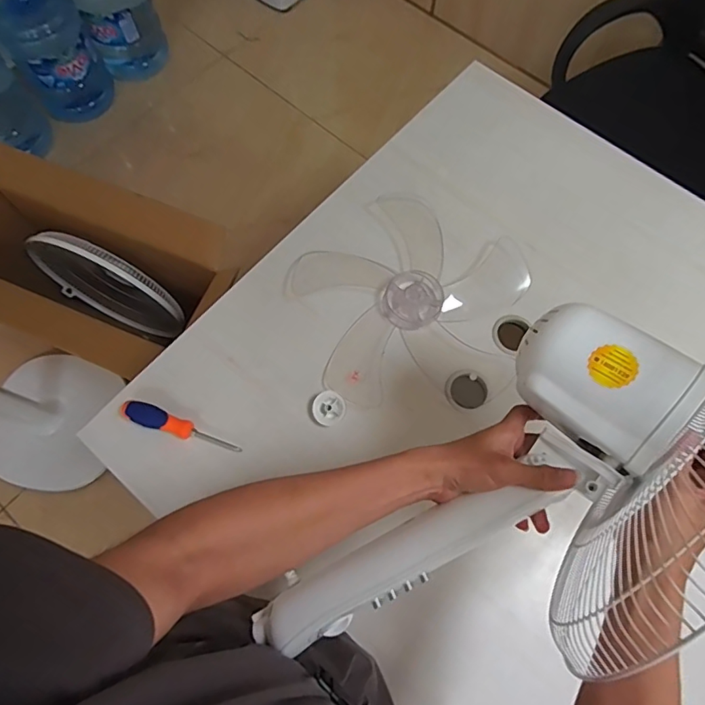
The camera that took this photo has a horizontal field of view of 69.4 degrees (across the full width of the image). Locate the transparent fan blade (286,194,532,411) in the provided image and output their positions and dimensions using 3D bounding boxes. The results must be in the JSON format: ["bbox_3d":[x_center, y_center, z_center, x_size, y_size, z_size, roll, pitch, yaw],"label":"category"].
[{"bbox_3d":[0.091,-0.091,0.838,0.367,0.057,0.359,0,70,0],"label":"transparent fan blade"}]

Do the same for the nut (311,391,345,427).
[{"bbox_3d":[-0.036,0.083,0.760,0.048,0.013,0.049,0,70,0],"label":"nut"}]

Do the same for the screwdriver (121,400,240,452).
[{"bbox_3d":[-0.252,0.110,0.748,0.183,0.024,0.032,19,71,6],"label":"screwdriver"}]

